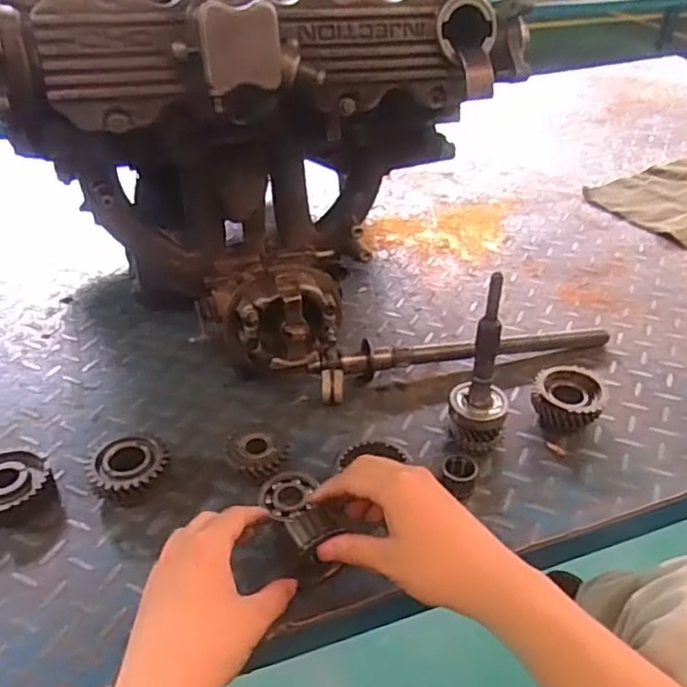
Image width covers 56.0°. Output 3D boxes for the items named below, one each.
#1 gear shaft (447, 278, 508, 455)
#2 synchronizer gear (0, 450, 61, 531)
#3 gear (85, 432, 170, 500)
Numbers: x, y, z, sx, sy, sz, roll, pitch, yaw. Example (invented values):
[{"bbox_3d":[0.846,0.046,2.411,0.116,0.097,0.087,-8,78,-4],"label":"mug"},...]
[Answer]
[{"bbox_3d":[0.123,0.023,0.559,0.052,0.166,0.047,9,38,11],"label":"gear shaft"},{"bbox_3d":[-0.282,0.124,0.549,0.068,0.026,0.065,1,38,0],"label":"synchronizer gear"},{"bbox_3d":[-0.184,0.111,0.559,0.067,0.035,0.064,1,38,0],"label":"gear"}]

